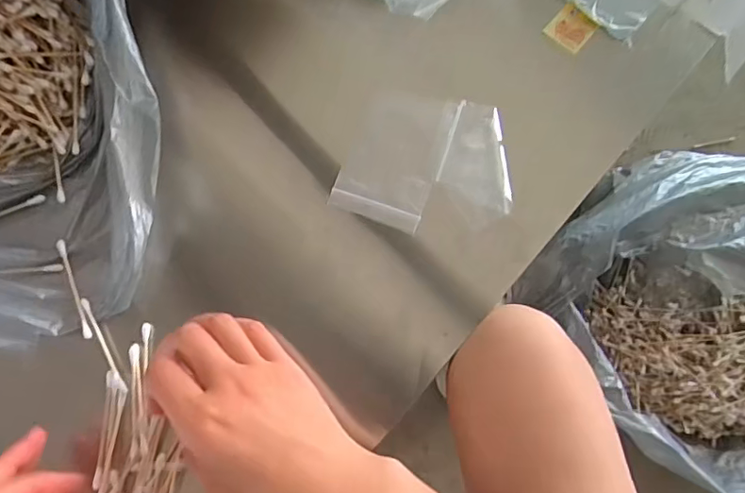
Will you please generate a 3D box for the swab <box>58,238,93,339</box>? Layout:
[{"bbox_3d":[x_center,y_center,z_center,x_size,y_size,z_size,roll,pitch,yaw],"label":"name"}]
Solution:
[{"bbox_3d":[-0.202,0.028,0.360,0.006,0.006,0.072,-22,76,-4],"label":"swab"}]

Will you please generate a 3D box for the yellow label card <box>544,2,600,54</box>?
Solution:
[{"bbox_3d":[0.154,-0.168,0.409,0.032,0.004,0.034,43,80,11],"label":"yellow label card"}]

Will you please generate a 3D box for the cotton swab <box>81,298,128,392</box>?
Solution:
[{"bbox_3d":[-0.178,0.065,0.351,0.004,0.004,0.068,-30,77,-6],"label":"cotton swab"}]

